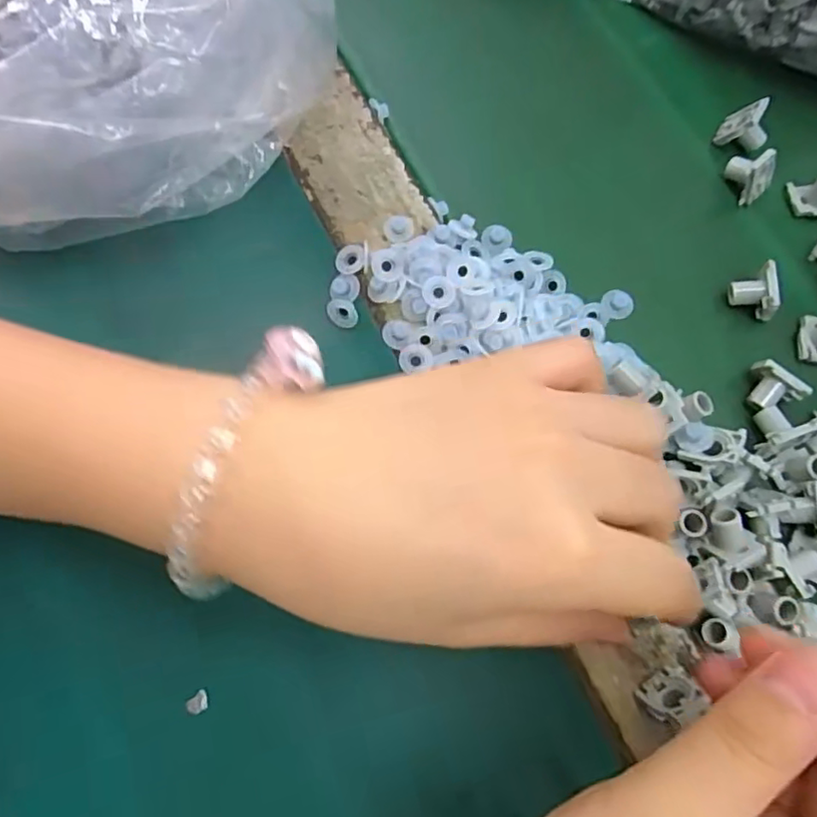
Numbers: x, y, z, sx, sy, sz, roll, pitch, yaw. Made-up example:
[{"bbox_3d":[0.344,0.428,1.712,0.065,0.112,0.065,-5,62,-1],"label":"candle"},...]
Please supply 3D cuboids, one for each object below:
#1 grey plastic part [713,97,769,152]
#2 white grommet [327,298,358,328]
[{"bbox_3d":[0.160,-0.133,0.291,0.014,0.021,0.020,23,88,-28],"label":"grey plastic part"},{"bbox_3d":[-0.027,-0.039,0.250,0.011,0.005,0.010,-16,75,-7],"label":"white grommet"}]

